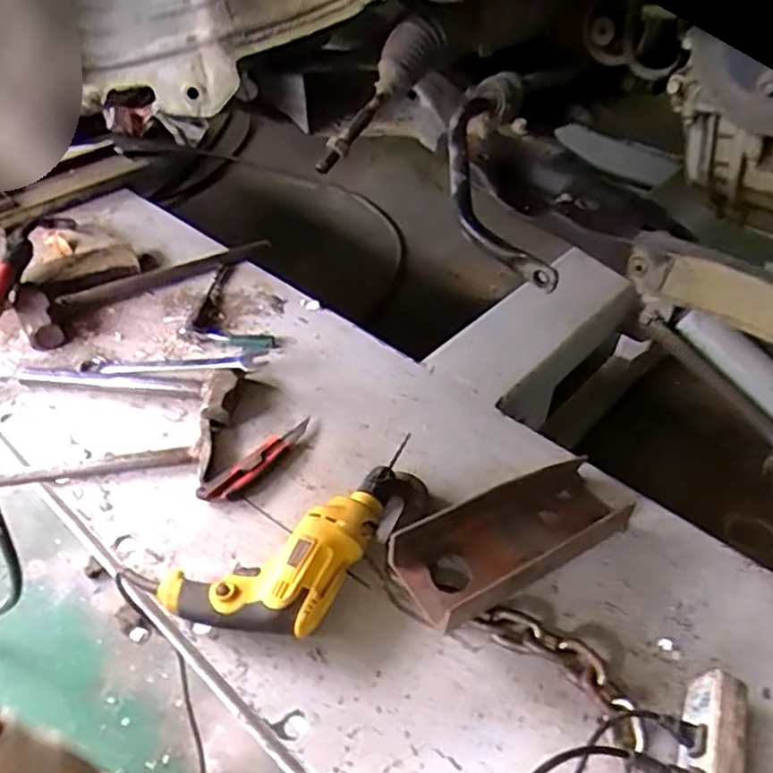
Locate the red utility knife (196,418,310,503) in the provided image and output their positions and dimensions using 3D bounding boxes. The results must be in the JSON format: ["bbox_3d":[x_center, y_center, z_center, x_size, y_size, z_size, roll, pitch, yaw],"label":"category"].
[{"bbox_3d":[-0.167,0.097,0.843,0.035,0.015,0.171,35,54,30],"label":"red utility knife"}]

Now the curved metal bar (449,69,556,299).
[{"bbox_3d":[0.119,-0.239,0.728,0.100,0.057,0.352,3,57,0],"label":"curved metal bar"}]

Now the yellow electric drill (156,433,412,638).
[{"bbox_3d":[-0.074,0.179,0.725,0.332,0.068,0.148,-28,51,-26],"label":"yellow electric drill"}]

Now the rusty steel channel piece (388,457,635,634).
[{"bbox_3d":[0.145,0.168,0.731,0.278,0.084,0.101,-23,49,-22],"label":"rusty steel channel piece"}]

